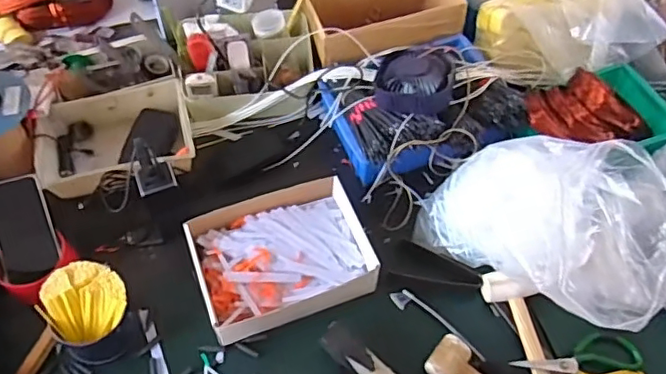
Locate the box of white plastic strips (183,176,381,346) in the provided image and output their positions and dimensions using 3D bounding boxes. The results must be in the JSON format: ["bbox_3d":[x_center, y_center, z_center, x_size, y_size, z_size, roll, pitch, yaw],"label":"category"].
[{"bbox_3d":[-0.074,0.104,0.847,0.253,0.066,0.194,-17,59,-13],"label":"box of white plastic strips"}]

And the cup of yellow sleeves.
[{"bbox_3d":[-0.329,0.170,0.769,0.102,0.101,0.104,1,57,-1],"label":"cup of yellow sleeves"}]

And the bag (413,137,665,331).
[{"bbox_3d":[0.291,0.045,0.753,0.199,0.235,0.316,-32,63,-20],"label":"bag"}]

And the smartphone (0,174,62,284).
[{"bbox_3d":[-0.443,0.060,0.808,0.076,0.012,0.146,-17,93,-13],"label":"smartphone"}]

